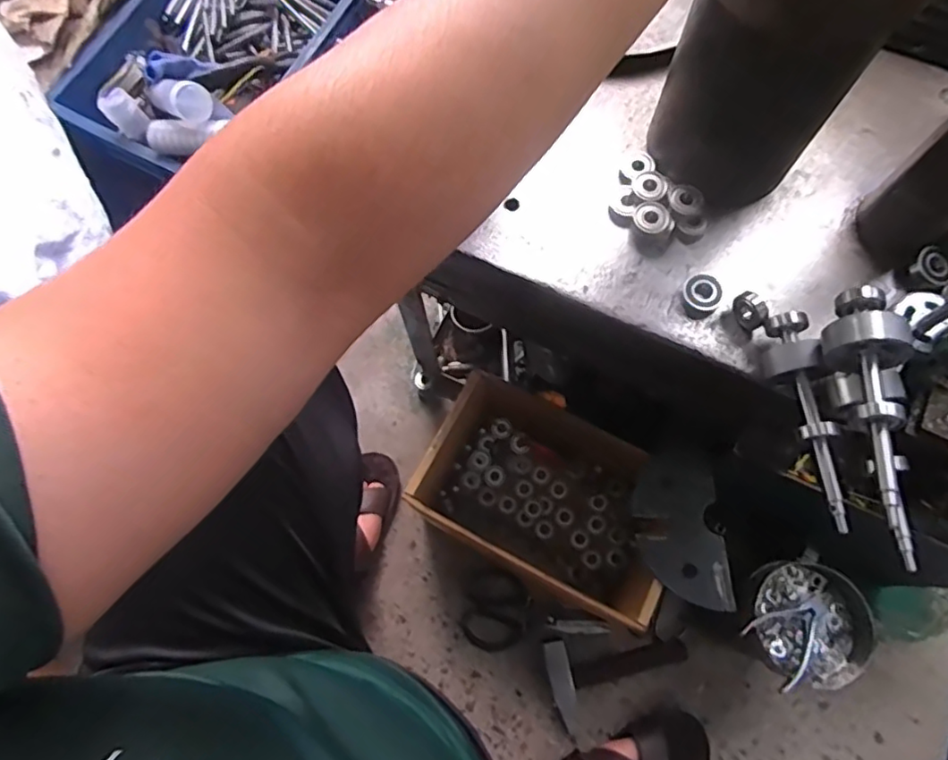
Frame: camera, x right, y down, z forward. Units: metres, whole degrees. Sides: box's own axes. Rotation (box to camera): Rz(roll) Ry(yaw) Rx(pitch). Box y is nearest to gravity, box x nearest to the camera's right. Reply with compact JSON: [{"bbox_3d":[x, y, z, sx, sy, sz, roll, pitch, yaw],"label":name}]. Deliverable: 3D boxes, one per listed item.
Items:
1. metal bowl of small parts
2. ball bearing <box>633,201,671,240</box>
[{"bbox_3d":[0.371,0.271,0.649,0.123,0.040,0.115,-1,72,2],"label":"metal bowl of small parts"},{"bbox_3d":[0.154,-0.141,0.512,0.029,0.008,0.028,23,74,9],"label":"ball bearing"}]

